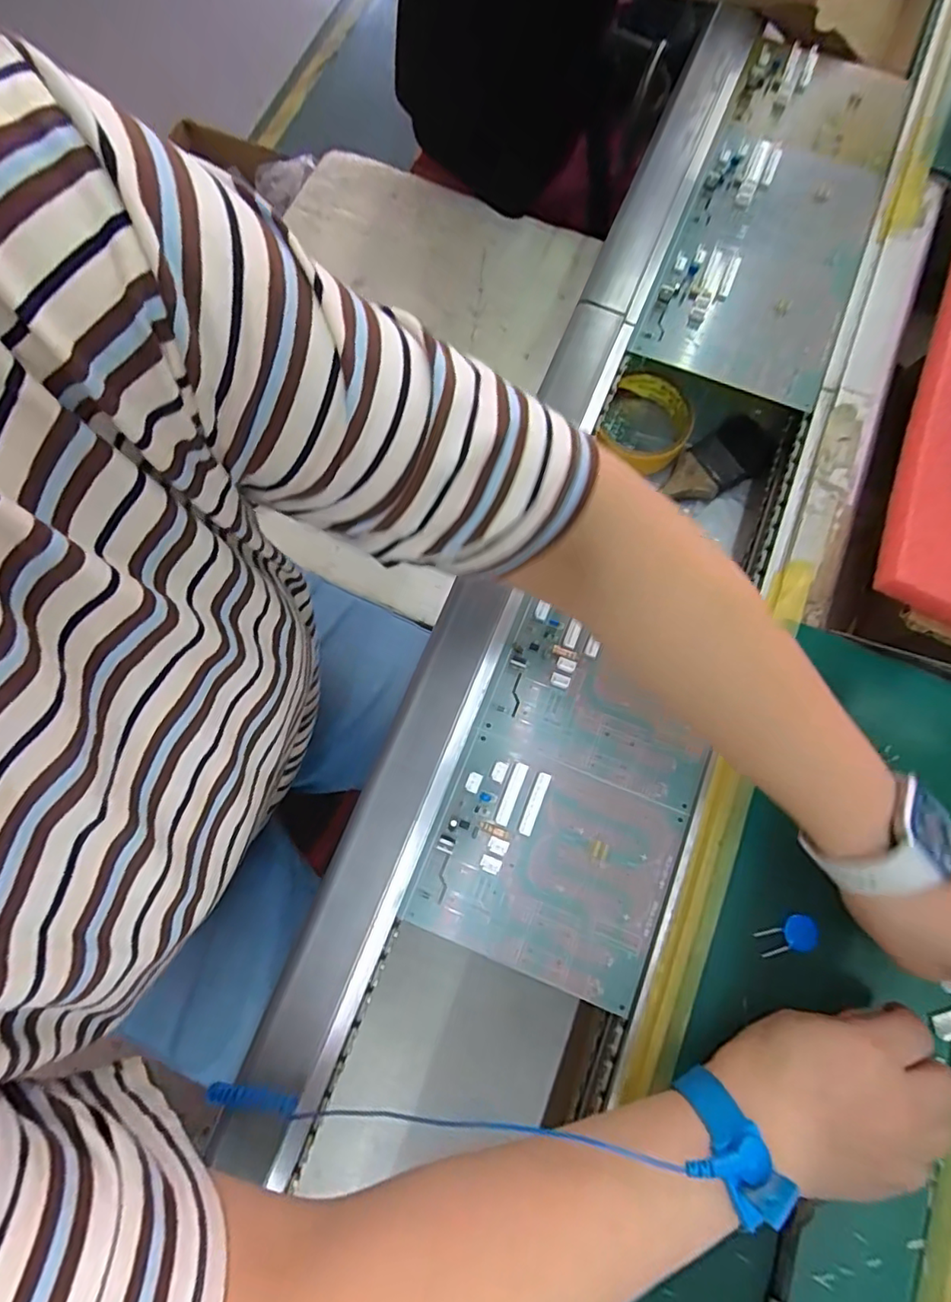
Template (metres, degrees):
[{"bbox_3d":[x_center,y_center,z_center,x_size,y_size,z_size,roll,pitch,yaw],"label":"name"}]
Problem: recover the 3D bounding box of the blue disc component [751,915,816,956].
[{"bbox_3d":[0.184,0.168,0.335,0.037,0.004,0.019,-9,79,-5],"label":"blue disc component"}]

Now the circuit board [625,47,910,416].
[{"bbox_3d":[0.254,-0.371,0.465,0.141,0.014,0.356,23,78,1],"label":"circuit board"}]

